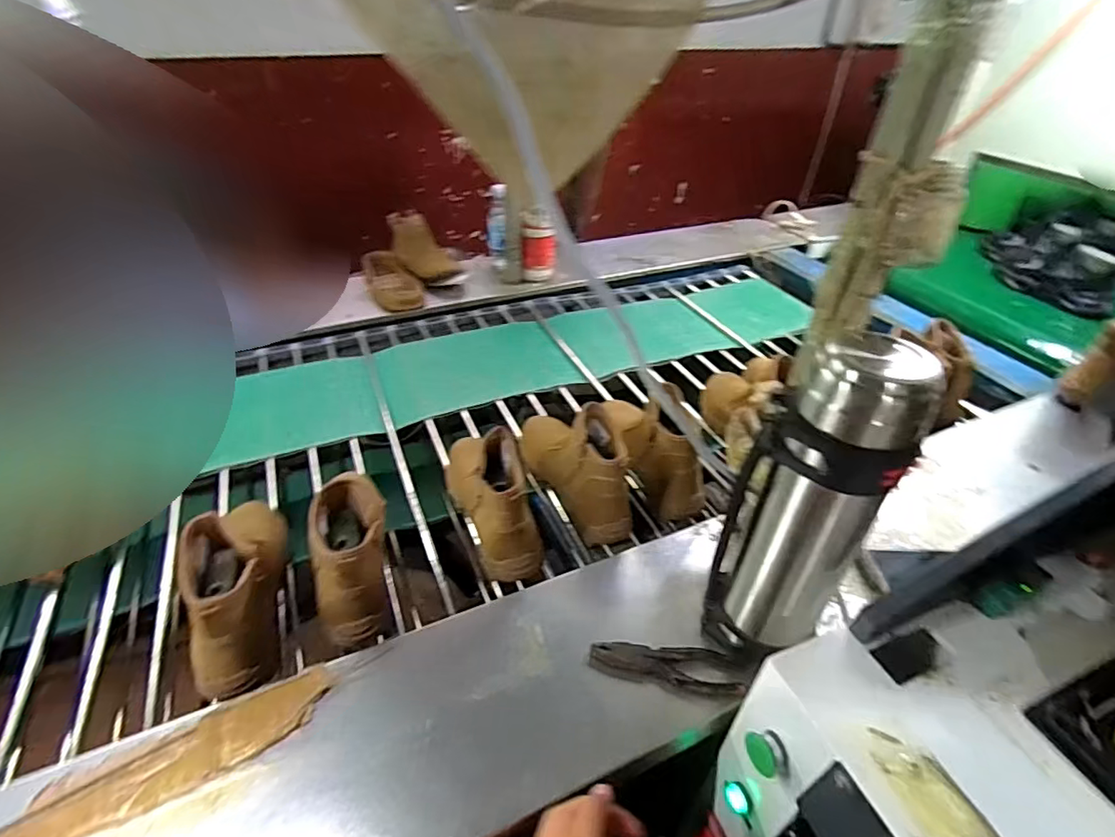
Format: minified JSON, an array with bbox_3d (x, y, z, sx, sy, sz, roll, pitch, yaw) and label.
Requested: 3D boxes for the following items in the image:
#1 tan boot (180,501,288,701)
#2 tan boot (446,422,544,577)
[{"bbox_3d":[-0.392,0.190,0.710,0.075,0.182,0.283,-6,41,-8],"label":"tan boot"},{"bbox_3d":[-0.108,0.091,0.829,0.087,0.155,0.271,-14,42,-17],"label":"tan boot"}]

